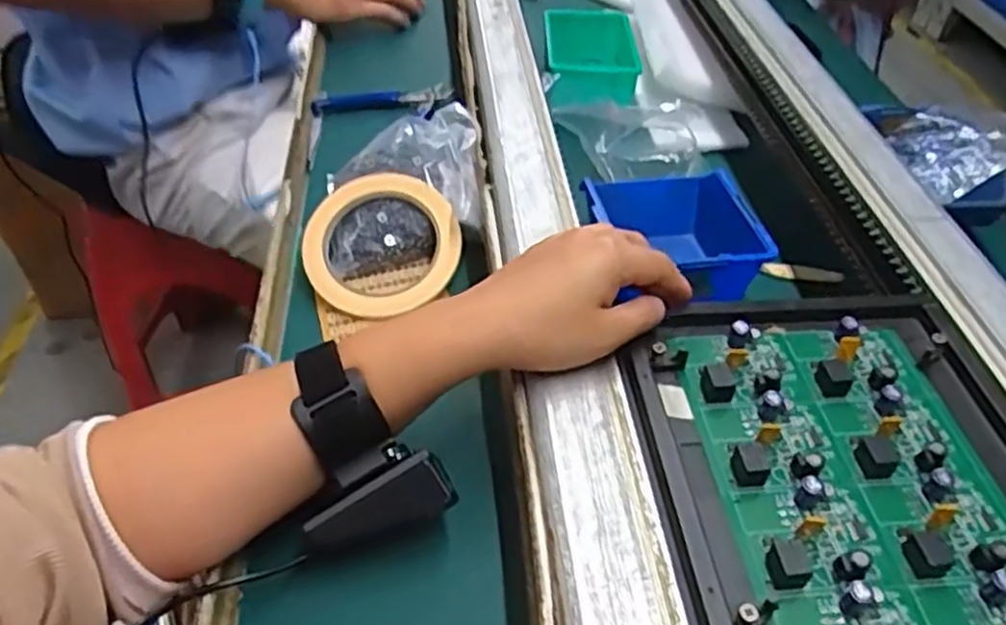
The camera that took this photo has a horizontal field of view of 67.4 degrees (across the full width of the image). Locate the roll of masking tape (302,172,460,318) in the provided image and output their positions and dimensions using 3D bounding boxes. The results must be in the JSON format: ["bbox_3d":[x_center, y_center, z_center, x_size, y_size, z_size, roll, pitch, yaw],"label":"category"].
[{"bbox_3d":[-0.083,-0.047,0.513,0.103,0.016,0.103,-1,68,1],"label":"roll of masking tape"}]

